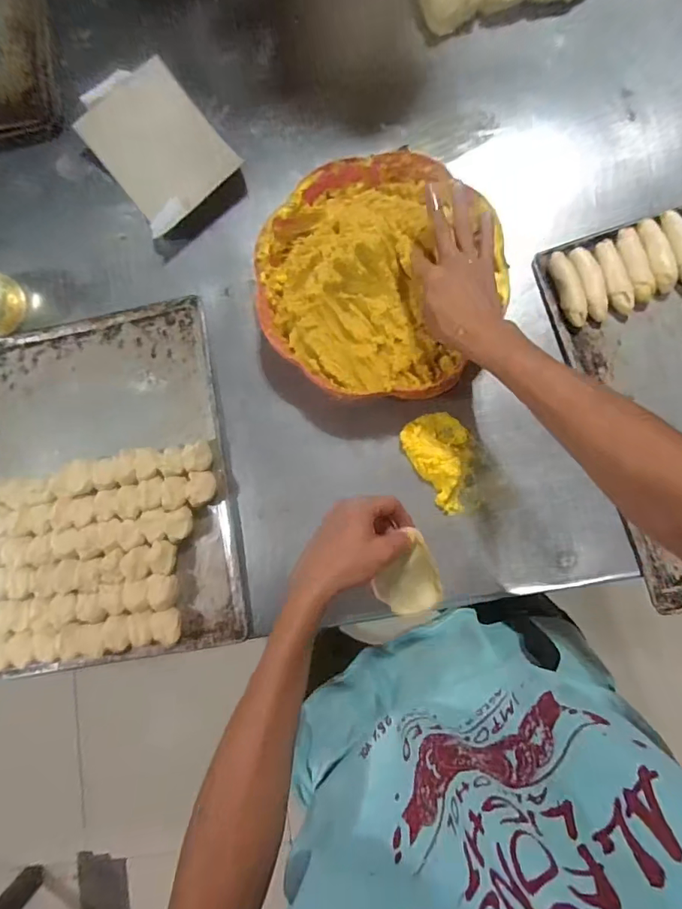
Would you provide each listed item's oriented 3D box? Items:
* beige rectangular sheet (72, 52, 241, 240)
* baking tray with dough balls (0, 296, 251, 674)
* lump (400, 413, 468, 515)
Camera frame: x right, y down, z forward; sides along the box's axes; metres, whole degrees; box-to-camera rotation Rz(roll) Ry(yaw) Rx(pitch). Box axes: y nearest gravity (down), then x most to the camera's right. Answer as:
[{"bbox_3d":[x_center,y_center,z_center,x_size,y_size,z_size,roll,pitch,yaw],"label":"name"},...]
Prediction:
[{"bbox_3d":[-0.259,-0.433,0.653,0.147,0.015,0.240,-37,83,1],"label":"beige rectangular sheet"},{"bbox_3d":[-0.313,0.034,0.608,0.329,0.036,0.448,-10,84,4],"label":"baking tray with dough balls"},{"bbox_3d":[0.128,0.007,0.576,0.075,0.032,0.122,-25,83,2],"label":"lump"}]

